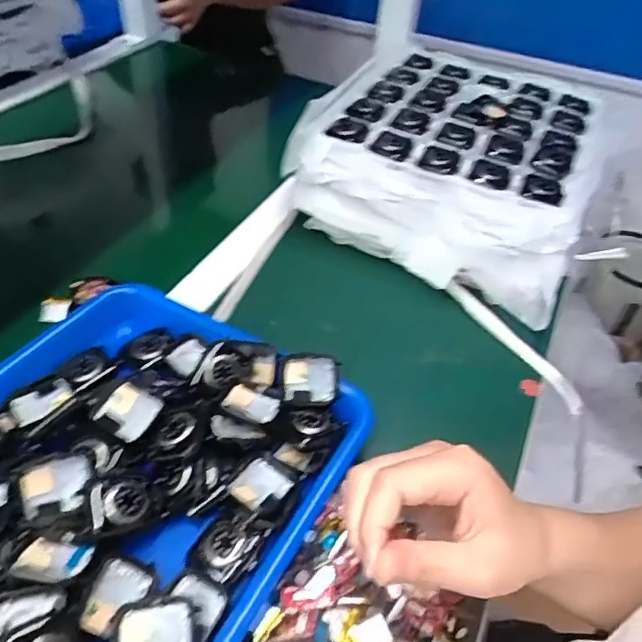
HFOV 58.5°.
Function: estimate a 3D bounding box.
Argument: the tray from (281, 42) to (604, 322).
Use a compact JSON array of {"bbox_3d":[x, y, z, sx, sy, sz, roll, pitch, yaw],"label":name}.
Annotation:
[{"bbox_3d":[0.128,-0.157,0.561,0.272,0.113,0.234,25,47,19],"label":"tray"}]

